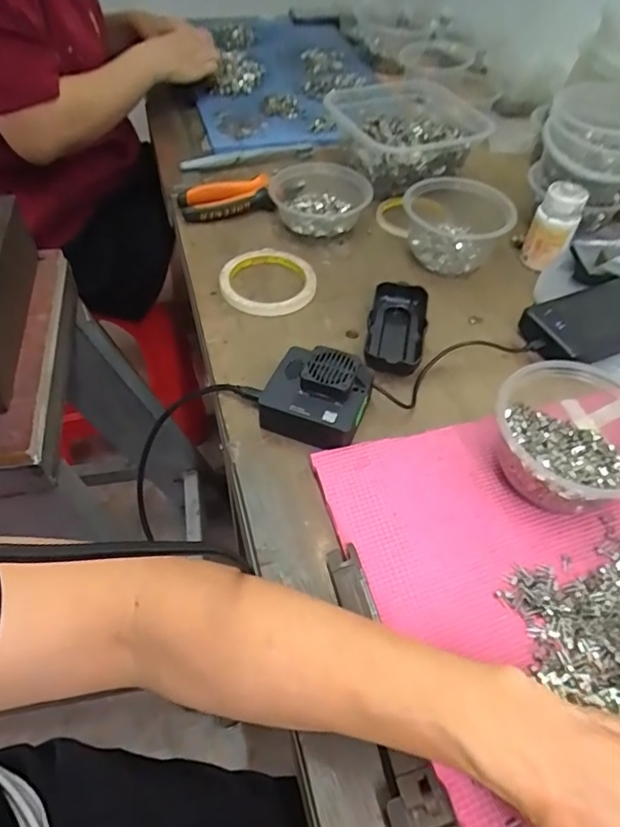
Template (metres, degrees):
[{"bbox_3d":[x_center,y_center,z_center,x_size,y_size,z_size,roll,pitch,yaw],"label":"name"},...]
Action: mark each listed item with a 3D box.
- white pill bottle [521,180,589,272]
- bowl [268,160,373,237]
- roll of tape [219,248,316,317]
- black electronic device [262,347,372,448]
[{"bbox_3d":[0.257,-0.198,0.578,0.043,0.076,0.037,-27,56,-21],"label":"white pill bottle"},{"bbox_3d":[0.012,-0.252,0.637,0.112,0.044,0.107,0,51,0],"label":"bowl"},{"bbox_3d":[-0.043,-0.139,0.565,0.096,0.011,0.100,0,51,0],"label":"roll of tape"},{"bbox_3d":[0.006,-0.015,0.444,0.079,0.042,0.072,23,54,17],"label":"black electronic device"}]

